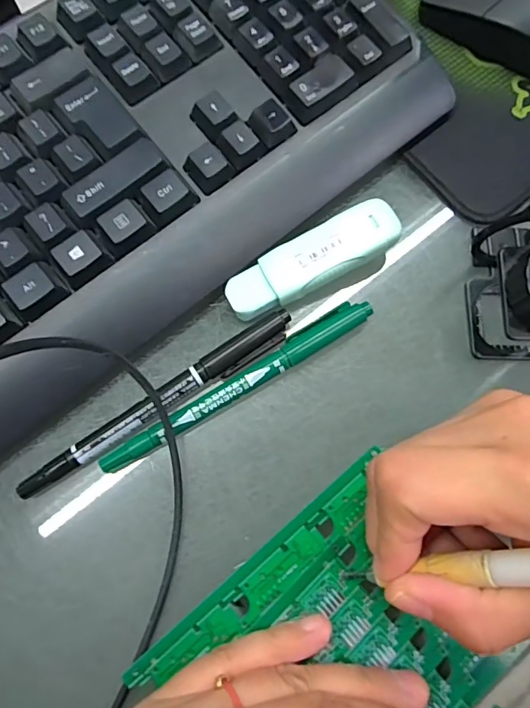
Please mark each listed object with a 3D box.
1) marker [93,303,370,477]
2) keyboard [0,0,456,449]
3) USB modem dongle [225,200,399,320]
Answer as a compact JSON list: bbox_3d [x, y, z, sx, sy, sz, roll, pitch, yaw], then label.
[{"bbox_3d":[-0.010,0.015,0.220,0.137,0.011,0.013,-32,78,-9],"label":"marker"},{"bbox_3d":[-0.110,-0.060,0.218,0.430,0.036,0.161,-38,79,-10],"label":"keyboard"},{"bbox_3d":[0.023,-0.045,0.225,0.086,0.010,0.025,-27,77,-8],"label":"USB modem dongle"}]

